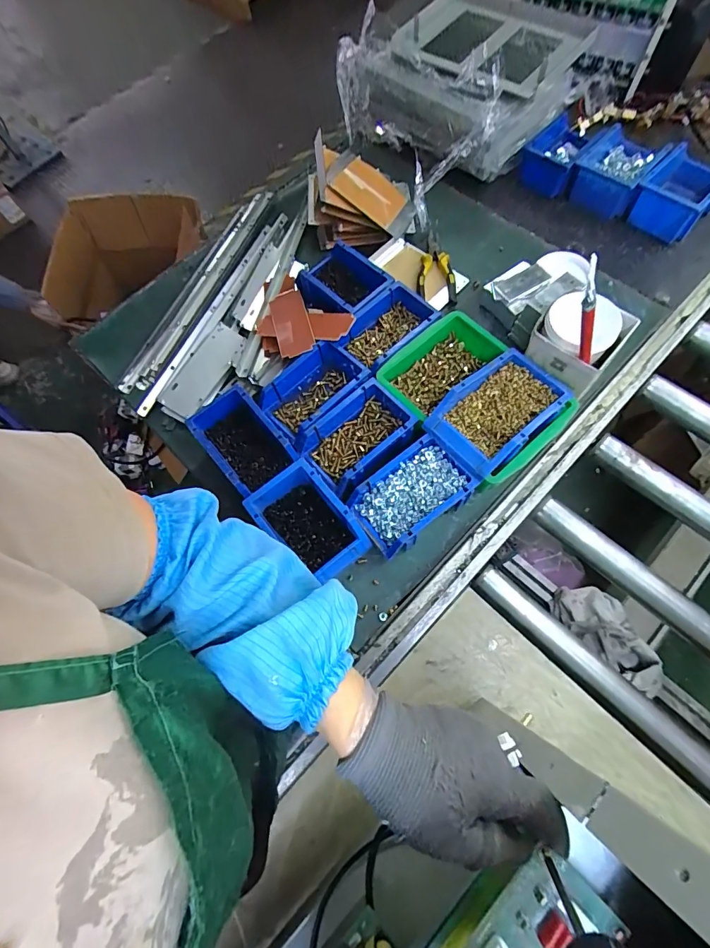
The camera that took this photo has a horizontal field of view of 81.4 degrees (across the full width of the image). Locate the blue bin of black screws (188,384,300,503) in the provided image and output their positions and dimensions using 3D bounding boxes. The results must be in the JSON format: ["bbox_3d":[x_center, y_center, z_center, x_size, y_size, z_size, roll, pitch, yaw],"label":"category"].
[{"bbox_3d":[-0.168,-0.045,0.630,0.100,0.064,0.156,-40,71,-10],"label":"blue bin of black screws"}]

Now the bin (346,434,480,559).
[{"bbox_3d":[0.077,0.036,0.587,0.154,0.070,0.102,-36,70,-9],"label":"bin"}]

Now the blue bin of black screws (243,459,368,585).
[{"bbox_3d":[-0.063,0.073,0.582,0.106,0.067,0.152,-39,71,-10],"label":"blue bin of black screws"}]

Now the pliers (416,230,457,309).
[{"bbox_3d":[0.145,-0.374,0.750,0.069,0.025,0.162,-3,69,4],"label":"pliers"}]

